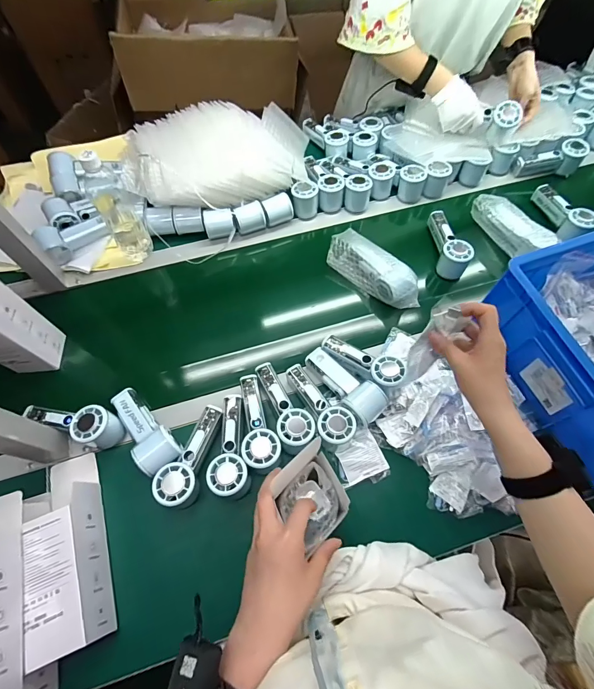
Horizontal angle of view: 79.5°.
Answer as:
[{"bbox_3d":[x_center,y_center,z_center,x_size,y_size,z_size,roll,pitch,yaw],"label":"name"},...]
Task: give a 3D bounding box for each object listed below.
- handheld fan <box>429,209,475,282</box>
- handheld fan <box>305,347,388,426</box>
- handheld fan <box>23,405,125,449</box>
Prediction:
[{"bbox_3d":[0.314,-0.219,0.744,0.066,0.046,0.157,1,64,0],"label":"handheld fan"},{"bbox_3d":[0.078,0.067,0.605,0.061,0.048,0.153,-36,55,-16],"label":"handheld fan"},{"bbox_3d":[-0.358,0.118,0.569,0.162,0.051,0.058,15,65,6],"label":"handheld fan"}]

